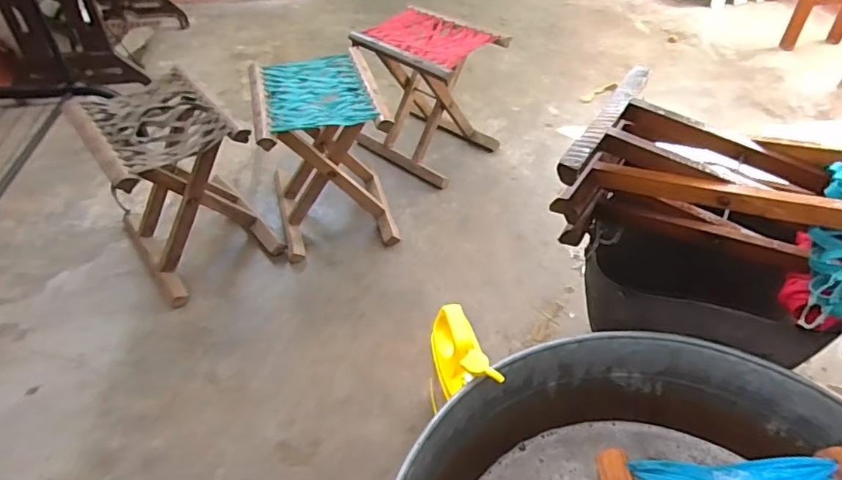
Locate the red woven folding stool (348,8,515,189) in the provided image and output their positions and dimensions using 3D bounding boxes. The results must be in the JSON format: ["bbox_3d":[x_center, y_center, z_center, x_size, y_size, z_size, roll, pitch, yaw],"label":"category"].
[{"bbox_3d":[0.017,-0.351,1.290,0.284,0.299,0.251,28,51,26],"label":"red woven folding stool"}]

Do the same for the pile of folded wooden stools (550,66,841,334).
[{"bbox_3d":[0.416,-0.068,0.690,0.382,0.143,0.314,27,50,26],"label":"pile of folded wooden stools"}]

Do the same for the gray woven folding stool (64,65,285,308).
[{"bbox_3d":[-0.475,-0.110,1.018,0.237,0.312,0.313,-34,53,-30],"label":"gray woven folding stool"}]

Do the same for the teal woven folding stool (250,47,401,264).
[{"bbox_3d":[-0.202,-0.178,1.110,0.235,0.300,0.292,-12,45,-12],"label":"teal woven folding stool"}]

